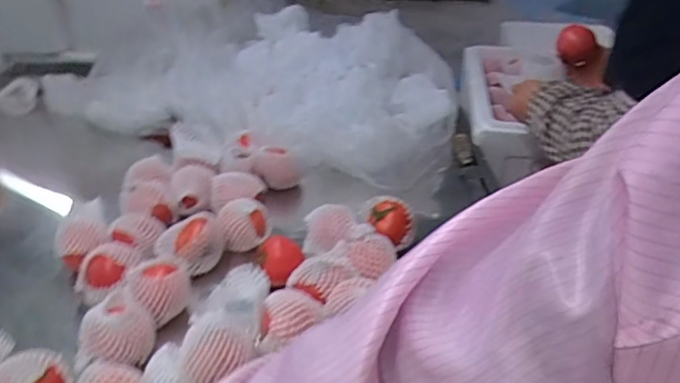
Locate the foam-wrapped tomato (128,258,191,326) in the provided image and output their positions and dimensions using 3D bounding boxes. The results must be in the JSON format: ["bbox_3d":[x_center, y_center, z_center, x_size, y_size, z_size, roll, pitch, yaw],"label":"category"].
[{"bbox_3d":[-0.217,0.118,0.678,0.068,0.057,0.072,1,32,0],"label":"foam-wrapped tomato"}]

